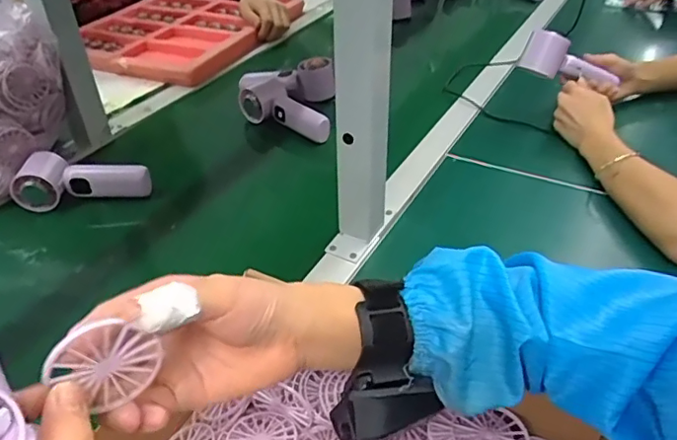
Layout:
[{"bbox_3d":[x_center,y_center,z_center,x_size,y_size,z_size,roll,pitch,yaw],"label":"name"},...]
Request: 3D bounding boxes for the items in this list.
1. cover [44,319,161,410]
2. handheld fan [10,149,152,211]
[{"bbox_3d":[-0.105,0.068,0.251,0.047,0.048,0.010,-20,43,-24],"label":"cover"},{"bbox_3d":[-0.311,-0.045,0.671,0.149,0.048,0.056,6,39,7],"label":"handheld fan"}]

